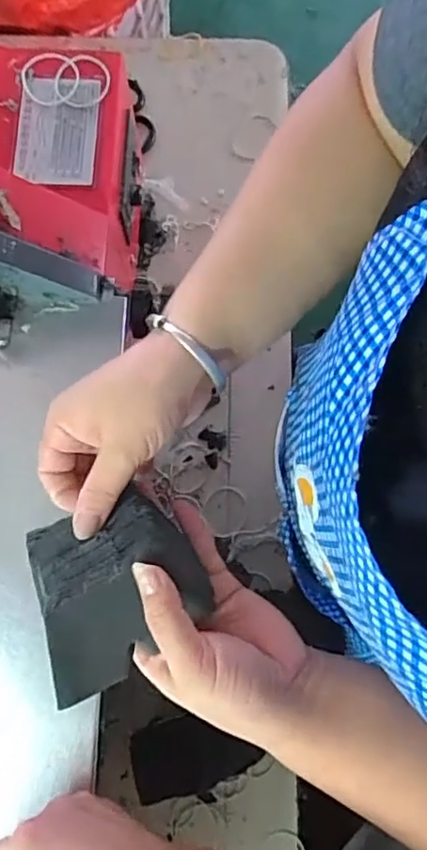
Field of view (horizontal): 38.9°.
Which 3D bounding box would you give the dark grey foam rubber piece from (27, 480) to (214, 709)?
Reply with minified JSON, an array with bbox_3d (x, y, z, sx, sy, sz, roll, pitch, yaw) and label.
[{"bbox_3d":[-0.053,0.084,0.318,0.085,0.035,0.089,-24,79,-5],"label":"dark grey foam rubber piece"}]

